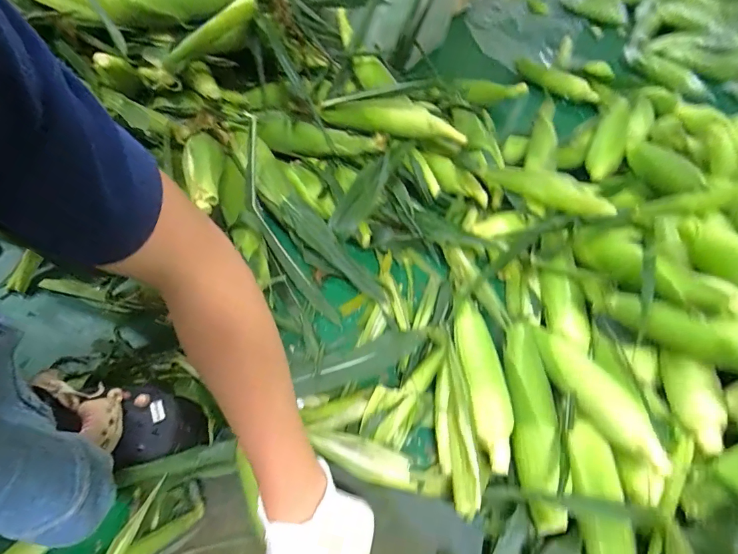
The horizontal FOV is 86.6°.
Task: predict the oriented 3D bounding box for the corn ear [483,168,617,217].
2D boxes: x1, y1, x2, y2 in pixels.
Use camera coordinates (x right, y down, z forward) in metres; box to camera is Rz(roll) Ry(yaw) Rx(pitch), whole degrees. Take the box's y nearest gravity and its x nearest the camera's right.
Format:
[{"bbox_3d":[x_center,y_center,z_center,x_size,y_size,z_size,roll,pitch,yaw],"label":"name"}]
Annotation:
[{"bbox_3d":[0.283,-0.142,0.629,0.198,0.038,0.044,25,56,11],"label":"corn ear"}]

